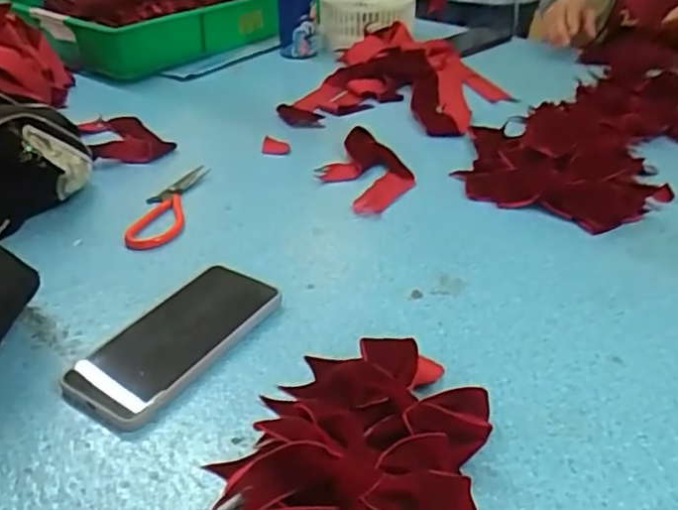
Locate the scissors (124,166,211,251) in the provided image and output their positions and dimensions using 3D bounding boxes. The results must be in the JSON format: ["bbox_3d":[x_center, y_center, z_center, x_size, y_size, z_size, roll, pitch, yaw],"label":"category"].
[{"bbox_3d":[-0.177,-0.052,0.669,0.049,0.013,0.148,1,34,4],"label":"scissors"}]

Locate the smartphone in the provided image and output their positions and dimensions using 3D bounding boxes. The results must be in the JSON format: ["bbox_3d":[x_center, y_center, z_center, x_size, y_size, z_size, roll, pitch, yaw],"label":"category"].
[{"bbox_3d":[-0.125,0.063,0.492,0.088,0.012,0.165,18,39,27],"label":"smartphone"}]

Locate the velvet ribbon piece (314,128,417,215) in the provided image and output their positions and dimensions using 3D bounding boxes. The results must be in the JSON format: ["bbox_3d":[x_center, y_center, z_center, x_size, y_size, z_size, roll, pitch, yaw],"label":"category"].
[{"bbox_3d":[0.031,-0.096,0.722,0.092,0.026,0.151,-15,36,-19],"label":"velvet ribbon piece"}]

